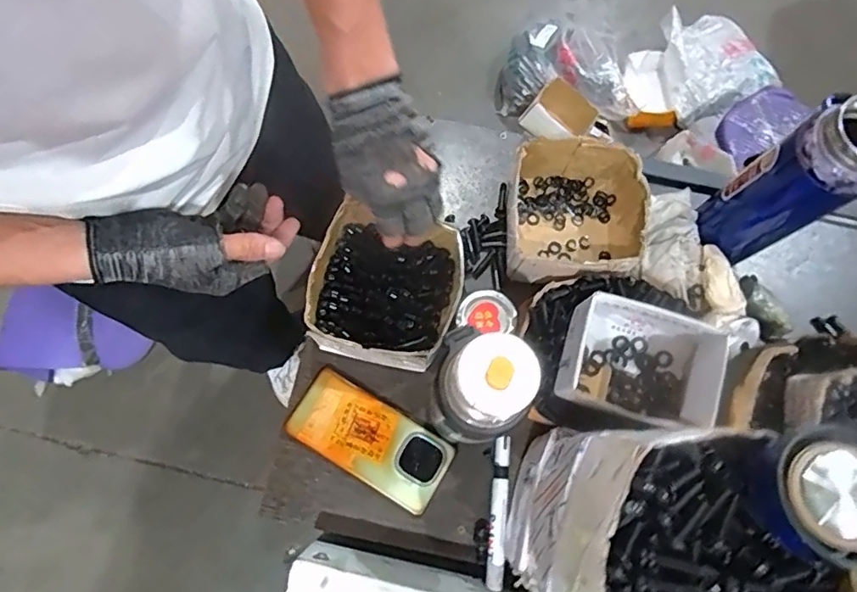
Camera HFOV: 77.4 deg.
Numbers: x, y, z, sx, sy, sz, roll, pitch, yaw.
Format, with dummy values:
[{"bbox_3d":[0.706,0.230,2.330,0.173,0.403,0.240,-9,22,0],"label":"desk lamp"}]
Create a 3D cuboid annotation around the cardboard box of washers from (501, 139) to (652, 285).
[{"bbox_3d":[0.161,-0.086,0.589,0.146,0.077,0.146,2,74,0],"label":"cardboard box of washers"}]

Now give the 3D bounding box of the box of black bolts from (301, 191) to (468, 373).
[{"bbox_3d":[-0.042,-0.007,0.549,0.143,0.074,0.147,16,75,3],"label":"box of black bolts"}]

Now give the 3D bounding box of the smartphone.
[{"bbox_3d":[-0.059,0.146,0.542,0.163,0.010,0.076,31,76,7],"label":"smartphone"}]

